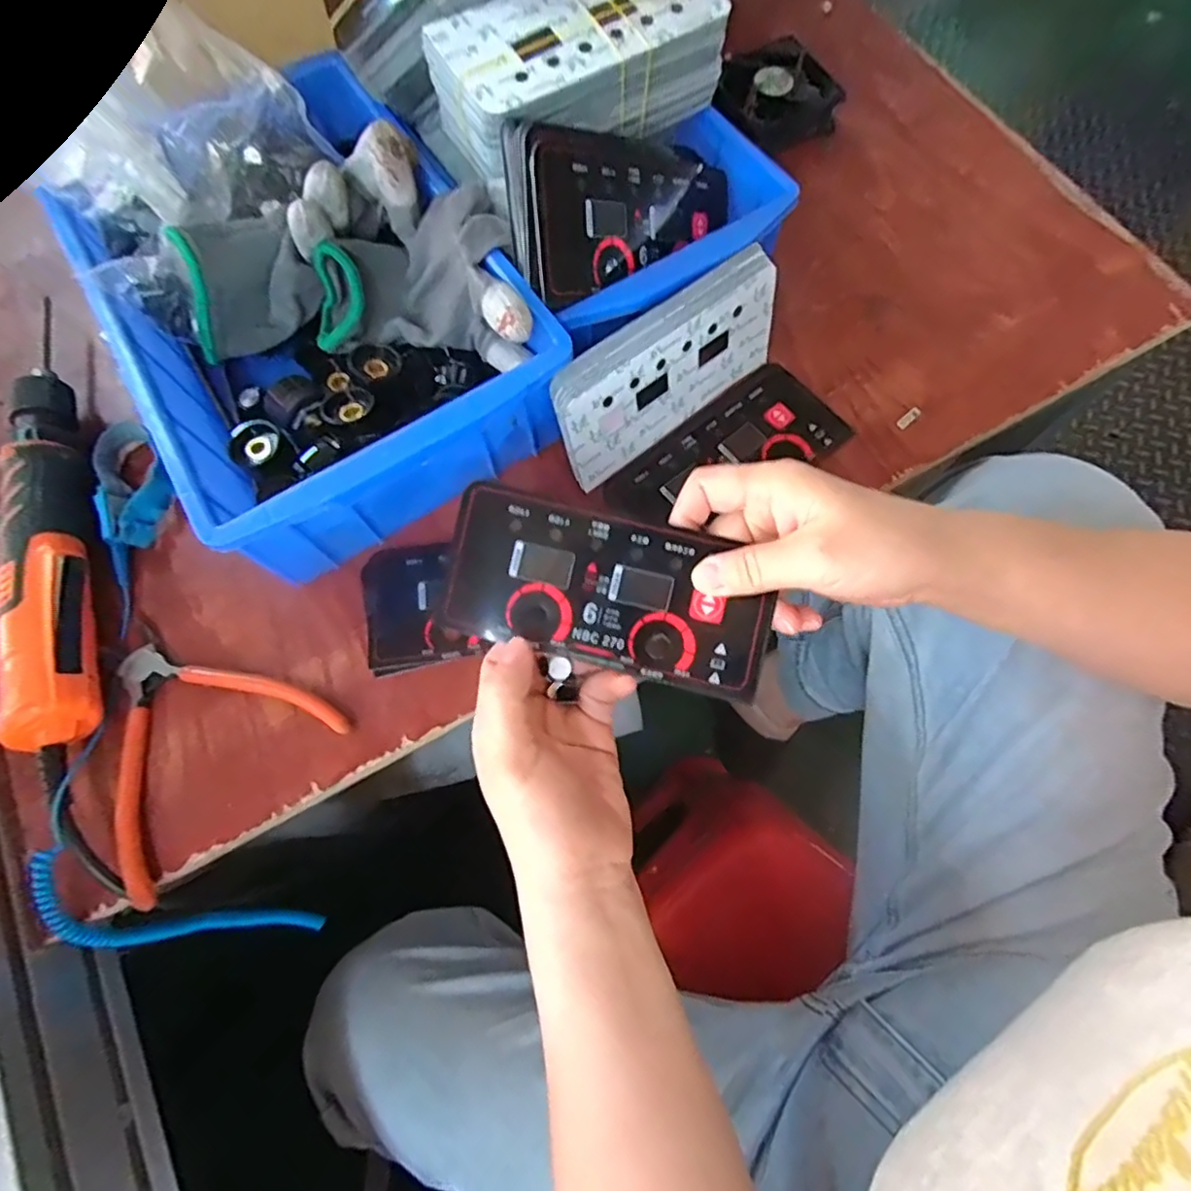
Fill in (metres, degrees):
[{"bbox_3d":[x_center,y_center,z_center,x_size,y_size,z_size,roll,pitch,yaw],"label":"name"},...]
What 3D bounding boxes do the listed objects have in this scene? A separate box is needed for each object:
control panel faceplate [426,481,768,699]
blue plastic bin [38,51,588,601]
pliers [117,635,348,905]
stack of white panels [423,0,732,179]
[{"bbox_3d":[0.006,-0.003,0.288,0.150,0.007,0.073,14,90,2],"label":"control panel faceplate"},{"bbox_3d":[-0.168,-0.174,0.369,0.202,0.087,0.287,-31,73,-8],"label":"blue plastic bin"},{"bbox_3d":[-0.218,0.075,0.332,0.115,0.010,0.125,43,78,14],"label":"pliers"},{"bbox_3d":[-0.008,-0.298,0.346,0.153,0.050,0.076,-30,73,-8],"label":"stack of white panels"}]

